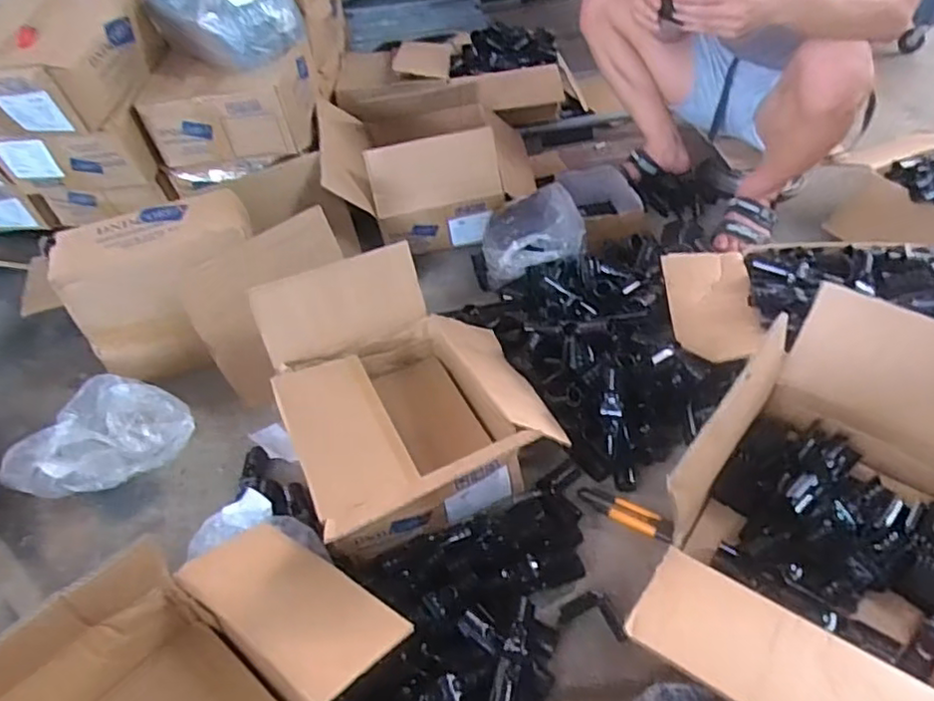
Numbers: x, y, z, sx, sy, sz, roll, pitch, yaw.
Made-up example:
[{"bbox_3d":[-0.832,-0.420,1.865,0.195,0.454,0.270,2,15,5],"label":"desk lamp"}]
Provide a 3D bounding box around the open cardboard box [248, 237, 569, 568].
[{"bbox_3d":[-0.068,0.072,0.927,0.353,0.236,0.412,-22,44,-15],"label":"open cardboard box"}]

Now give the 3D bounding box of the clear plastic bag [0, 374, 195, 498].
[{"bbox_3d":[-0.573,0.144,1.019,0.273,0.103,0.157,-26,45,-19],"label":"clear plastic bag"}]

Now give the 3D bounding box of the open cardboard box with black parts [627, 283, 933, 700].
[{"bbox_3d":[0.423,0.188,0.707,0.316,0.236,0.480,27,53,32],"label":"open cardboard box with black parts"}]

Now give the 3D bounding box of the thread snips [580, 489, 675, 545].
[{"bbox_3d":[0.221,0.226,0.914,0.136,0.027,0.031,26,52,31],"label":"thread snips"}]

